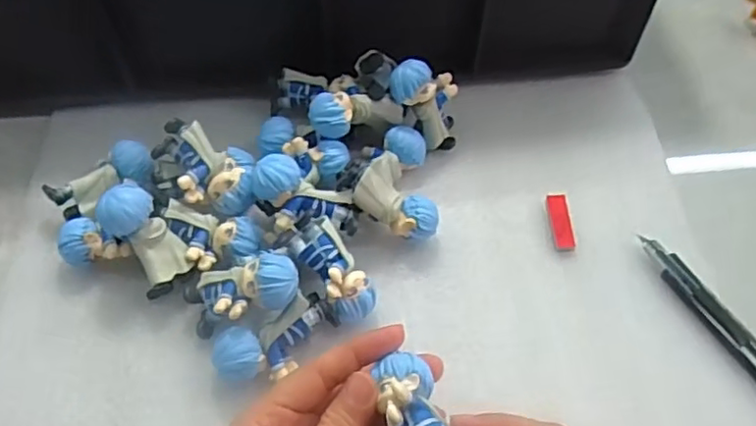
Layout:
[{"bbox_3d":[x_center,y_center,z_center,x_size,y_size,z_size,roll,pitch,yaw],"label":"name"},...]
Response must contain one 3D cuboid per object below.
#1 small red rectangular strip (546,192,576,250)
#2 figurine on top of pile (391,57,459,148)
[{"bbox_3d":[0.111,0.004,0.381,0.013,0.006,0.038,0,54,-1],"label":"small red rectangular strip"},{"bbox_3d":[0.031,-0.071,0.403,0.035,0.062,0.030,-44,40,-13],"label":"figurine on top of pile"}]

